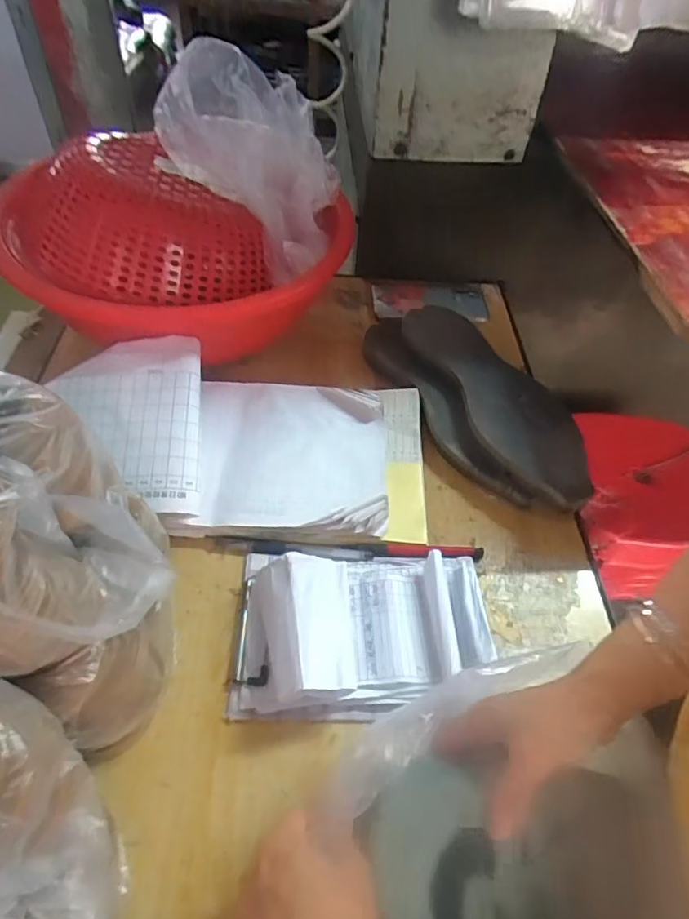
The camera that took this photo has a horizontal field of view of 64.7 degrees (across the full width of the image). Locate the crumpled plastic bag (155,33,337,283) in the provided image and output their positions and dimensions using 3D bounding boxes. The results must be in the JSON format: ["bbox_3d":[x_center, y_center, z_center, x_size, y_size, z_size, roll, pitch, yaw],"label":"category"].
[{"bbox_3d":[-0.099,-0.345,0.615,0.198,0.155,0.235,-12,53,-14],"label":"crumpled plastic bag"}]

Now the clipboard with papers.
[{"bbox_3d":[0.019,0.130,0.455,0.214,0.037,0.147,2,51,-4],"label":"clipboard with papers"}]

